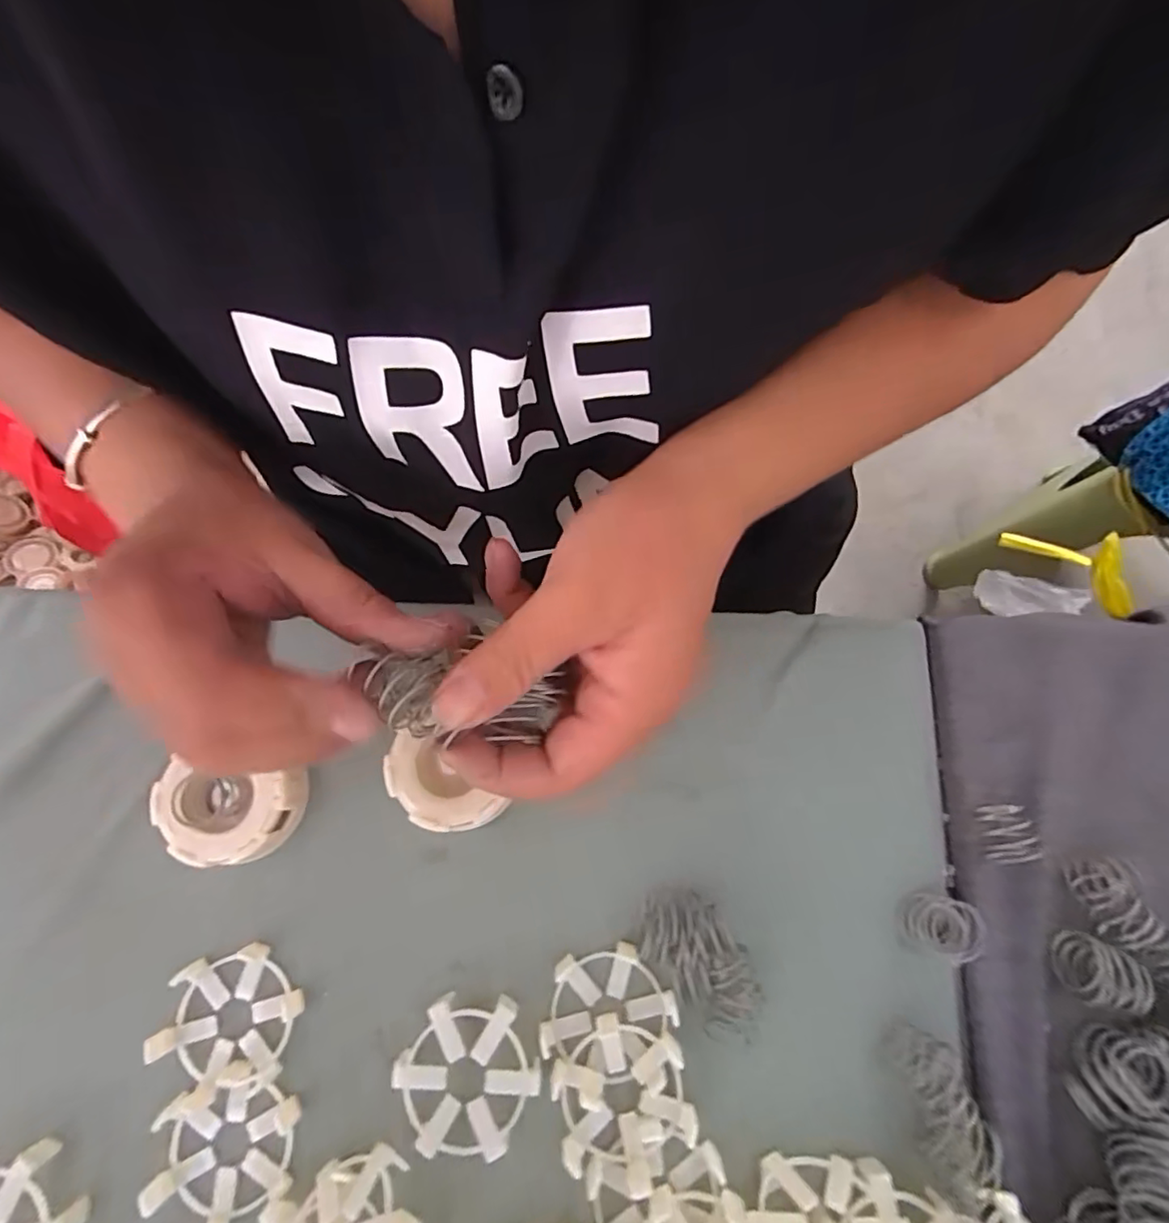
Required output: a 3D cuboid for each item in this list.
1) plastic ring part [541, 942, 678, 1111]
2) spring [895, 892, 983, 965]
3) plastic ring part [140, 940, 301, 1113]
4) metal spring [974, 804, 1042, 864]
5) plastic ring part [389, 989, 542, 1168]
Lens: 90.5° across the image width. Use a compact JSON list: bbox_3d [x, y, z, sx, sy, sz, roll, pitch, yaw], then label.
[{"bbox_3d":[0.010,0.180,0.254,0.058,0.013,0.055,-13,74,-3],"label":"plastic ring part"},{"bbox_3d":[0.157,0.139,0.254,0.026,0.021,0.026,0,73,1],"label":"spring"},{"bbox_3d":[-0.156,0.180,0.254,0.061,0.013,0.054,-19,74,-5],"label":"plastic ring part"},{"bbox_3d":[0.191,0.100,0.262,0.020,0.014,0.024,0,73,1],"label":"metal spring"},{"bbox_3d":[-0.049,0.196,0.247,0.059,0.015,0.055,0,73,1],"label":"plastic ring part"}]

